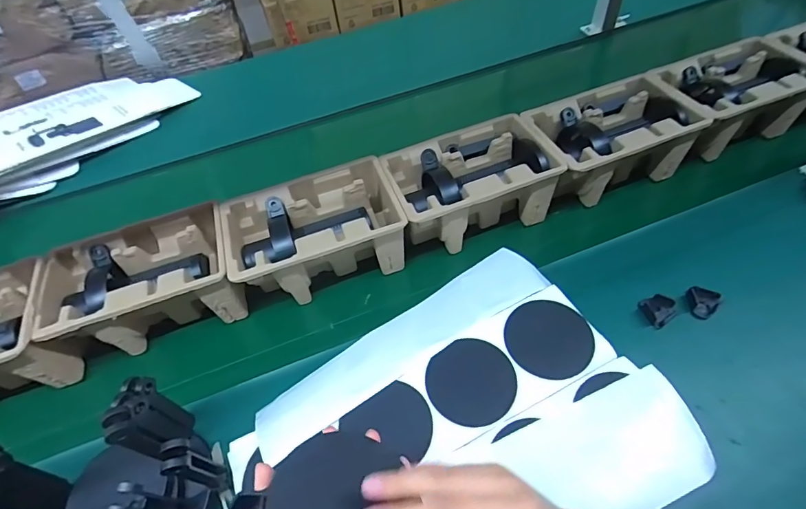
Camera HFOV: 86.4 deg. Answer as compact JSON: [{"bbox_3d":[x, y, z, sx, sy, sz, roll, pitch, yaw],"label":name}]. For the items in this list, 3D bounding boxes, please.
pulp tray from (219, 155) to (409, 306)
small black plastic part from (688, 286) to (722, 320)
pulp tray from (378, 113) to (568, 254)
[{"bbox_3d":[-0.118,-0.024,0.594,0.221,0.103,0.143,-18,51,-9],"label":"pulp tray"},{"bbox_3d":[0.369,0.058,0.530,0.033,0.016,0.037,32,60,28],"label":"small black plastic part"},{"bbox_3d":[0.093,-0.100,0.628,0.225,0.096,0.149,-20,52,-11],"label":"pulp tray"}]

